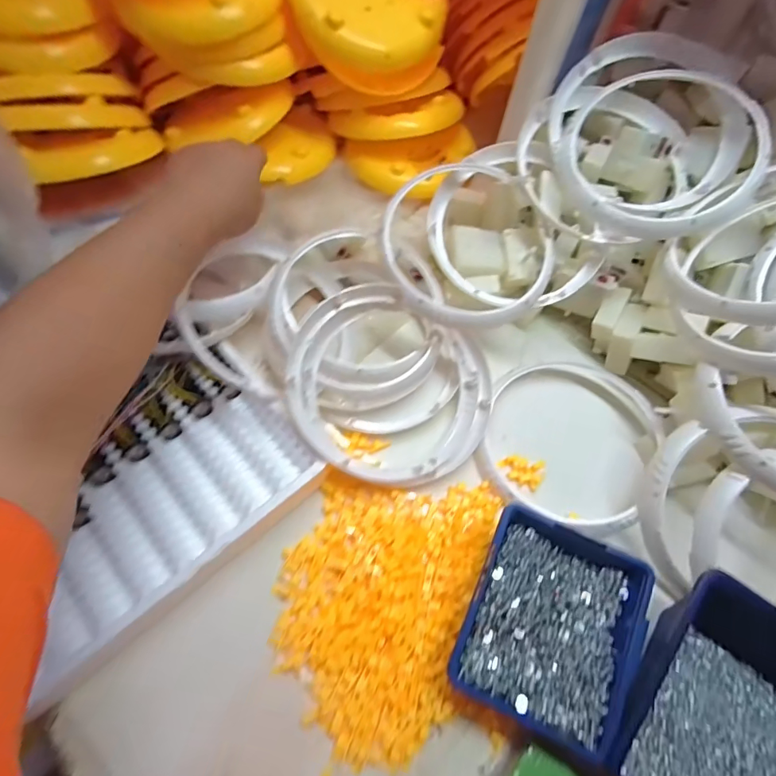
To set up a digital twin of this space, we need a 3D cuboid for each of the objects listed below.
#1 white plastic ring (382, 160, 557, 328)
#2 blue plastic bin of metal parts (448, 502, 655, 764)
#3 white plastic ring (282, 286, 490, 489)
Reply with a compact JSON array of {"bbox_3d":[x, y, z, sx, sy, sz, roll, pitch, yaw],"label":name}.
[{"bbox_3d":[0.078,-0.148,0.448,0.176,0.025,0.184,1,75,-4],"label":"white plastic ring"},{"bbox_3d":[0.123,0.181,0.344,0.121,0.054,0.138,23,63,8],"label":"blue plastic bin of metal parts"},{"bbox_3d":[0.003,0.002,0.428,0.195,0.028,0.177,31,74,-8],"label":"white plastic ring"}]

